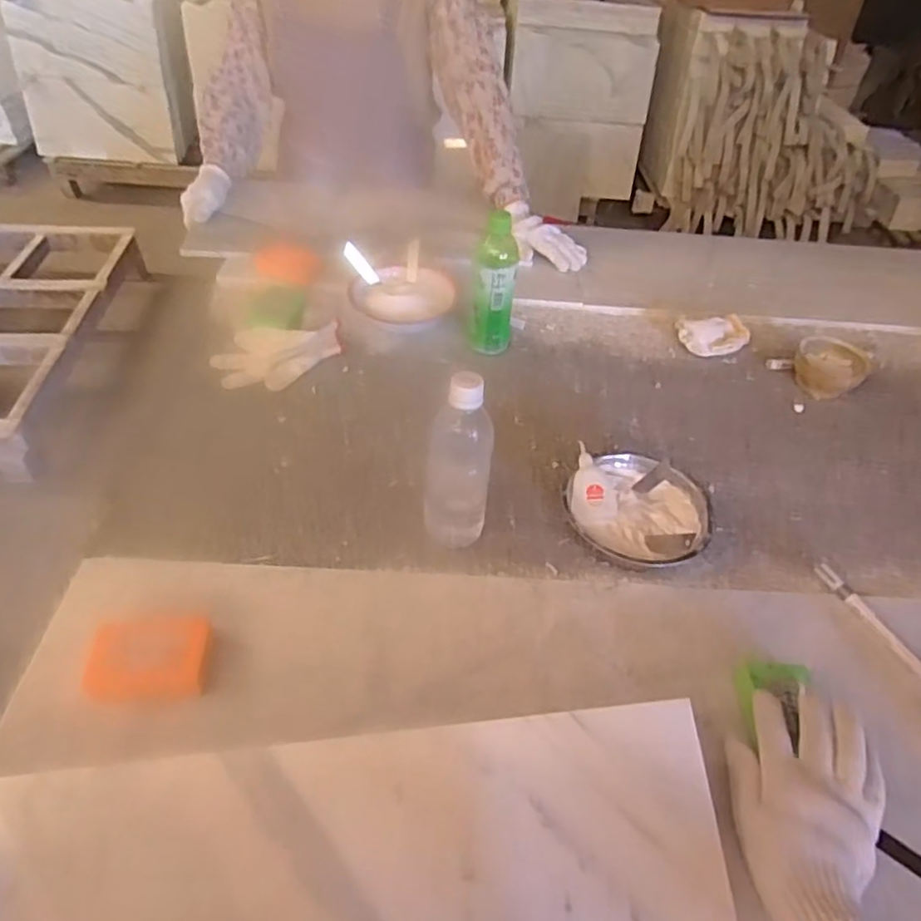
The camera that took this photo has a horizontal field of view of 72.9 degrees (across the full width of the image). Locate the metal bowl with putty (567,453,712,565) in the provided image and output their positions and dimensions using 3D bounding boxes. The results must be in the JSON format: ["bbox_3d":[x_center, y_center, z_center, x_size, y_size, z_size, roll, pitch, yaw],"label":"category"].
[{"bbox_3d":[0.199,0.056,0.707,0.153,0.062,0.146,2,46,-2],"label":"metal bowl with putty"}]

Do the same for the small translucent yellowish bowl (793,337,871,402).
[{"bbox_3d":[0.552,-0.137,0.939,0.099,0.051,0.088,29,51,22],"label":"small translucent yellowish bowl"}]

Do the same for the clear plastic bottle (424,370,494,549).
[{"bbox_3d":[-0.003,0.009,0.629,0.061,0.203,0.055,33,53,25],"label":"clear plastic bottle"}]

